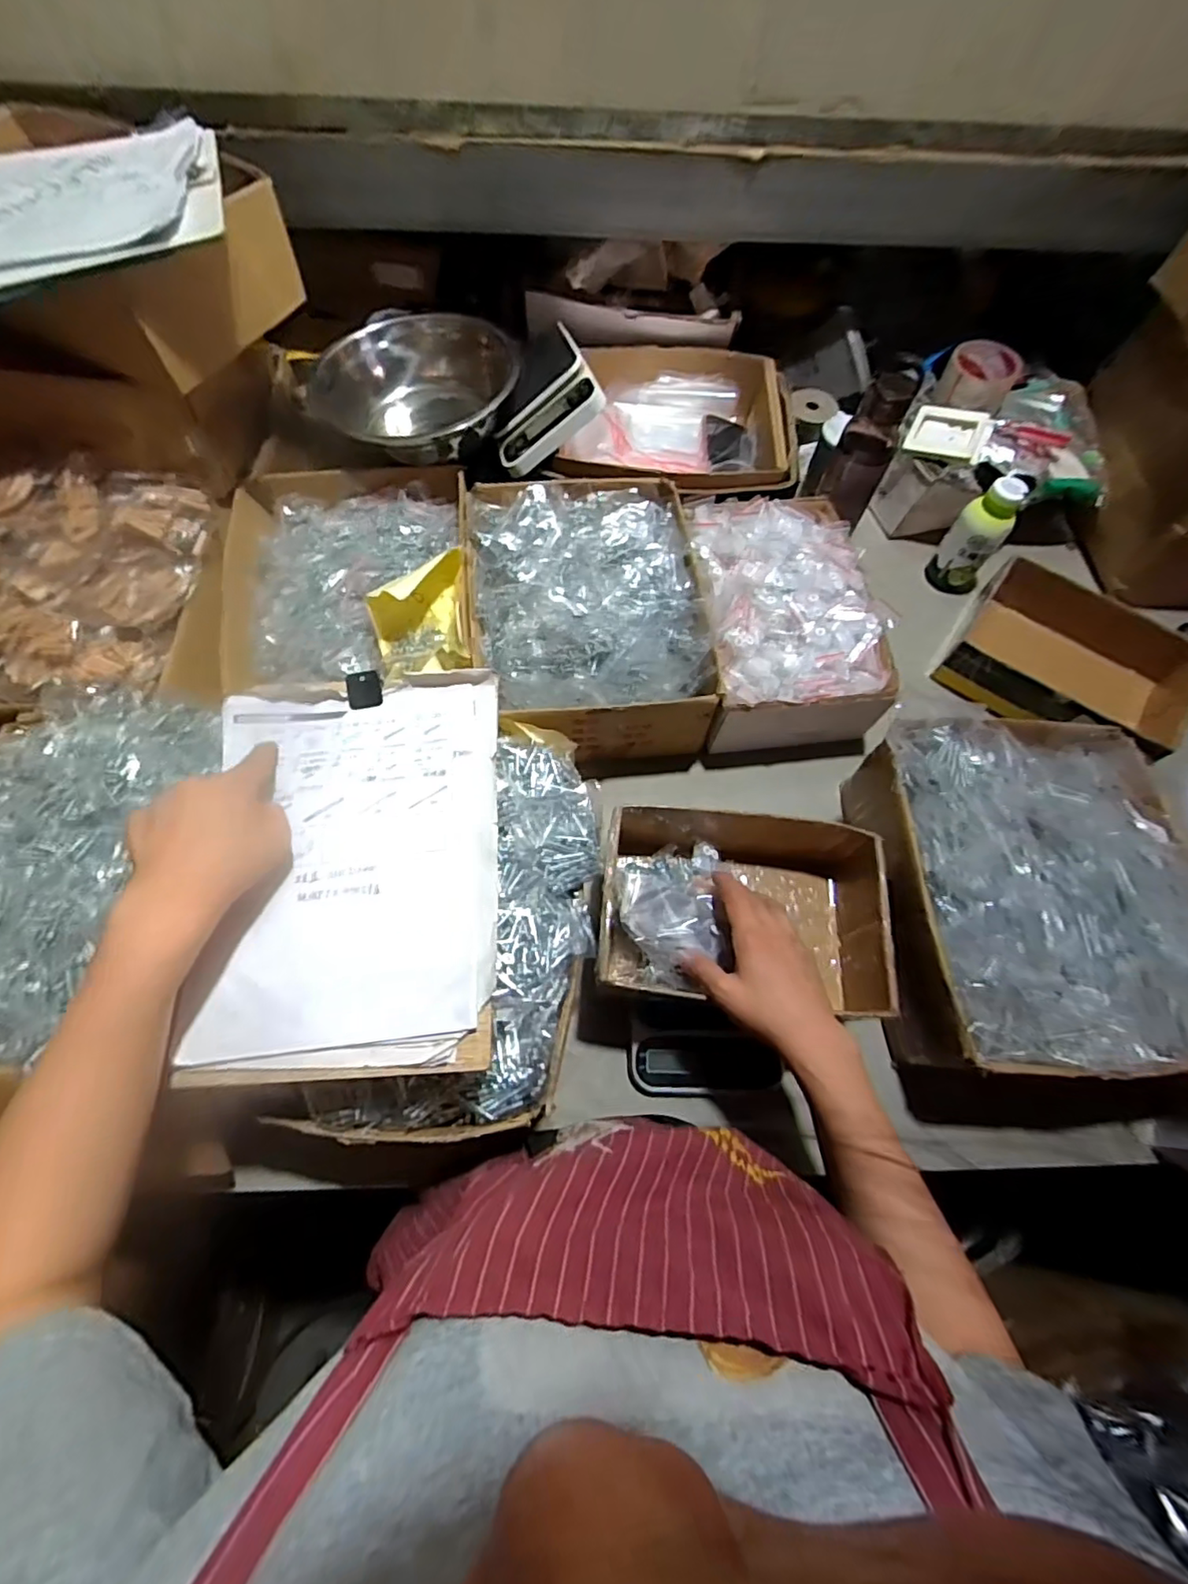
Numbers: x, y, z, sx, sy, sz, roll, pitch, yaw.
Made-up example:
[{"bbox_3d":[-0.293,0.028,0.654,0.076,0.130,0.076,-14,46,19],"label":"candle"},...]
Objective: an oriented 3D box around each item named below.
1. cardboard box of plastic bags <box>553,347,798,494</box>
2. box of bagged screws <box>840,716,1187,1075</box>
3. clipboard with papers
[{"bbox_3d":[0.119,-0.492,0.833,0.293,0.090,0.268,8,66,2],"label":"cardboard box of plastic bags"},{"bbox_3d":[0.404,0.089,0.568,0.263,0.110,0.305,1,66,-1],"label":"box of bagged screws"},{"bbox_3d":[-0.182,0.047,0.468,0.211,0.018,0.308,-2,66,-3],"label":"clipboard with papers"}]

